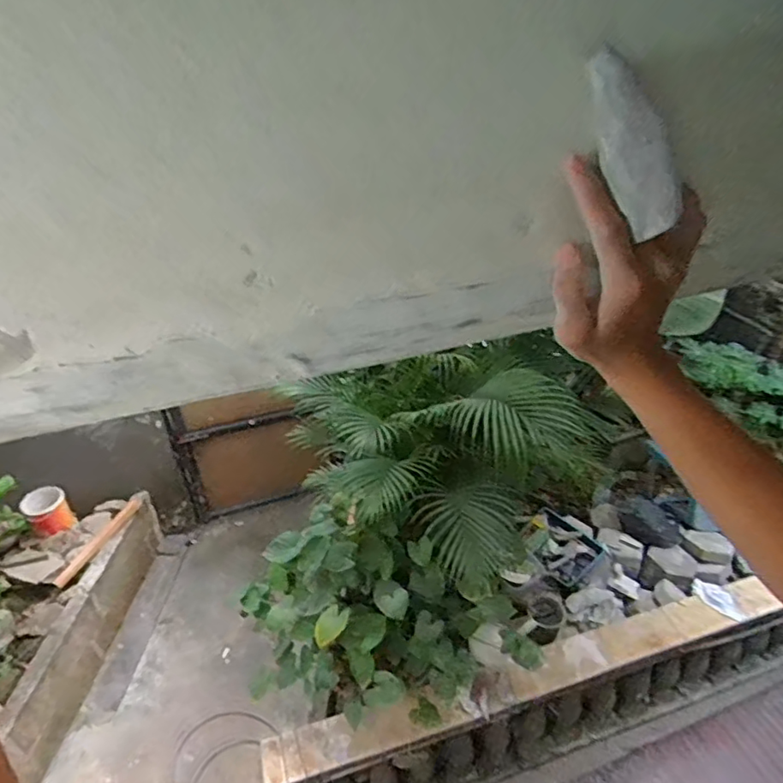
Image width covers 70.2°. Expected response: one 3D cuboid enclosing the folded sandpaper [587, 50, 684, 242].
[{"bbox_3d":[0.127,-0.128,0.293,0.024,0.100,0.033,-27,34,14],"label":"folded sandpaper"}]

